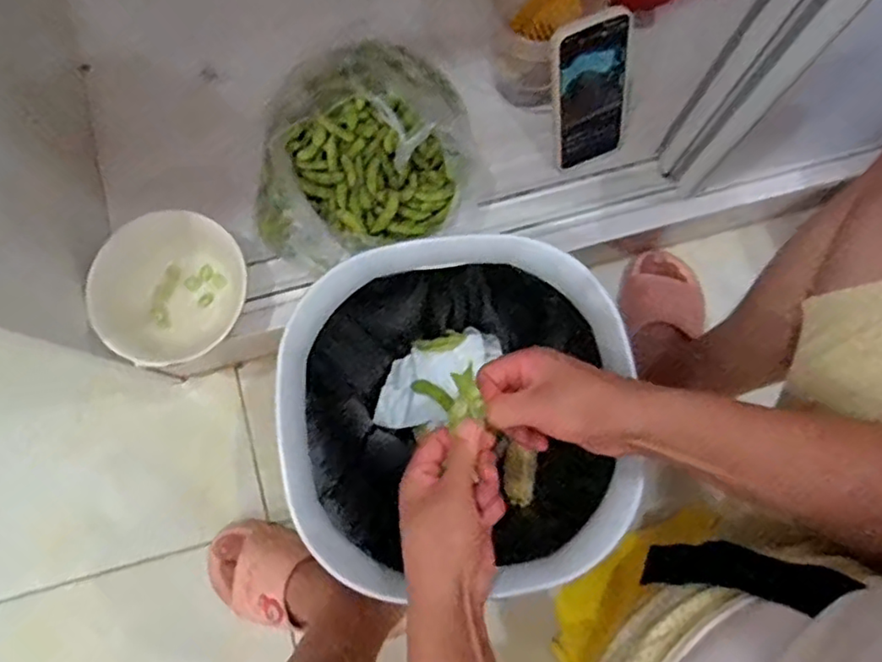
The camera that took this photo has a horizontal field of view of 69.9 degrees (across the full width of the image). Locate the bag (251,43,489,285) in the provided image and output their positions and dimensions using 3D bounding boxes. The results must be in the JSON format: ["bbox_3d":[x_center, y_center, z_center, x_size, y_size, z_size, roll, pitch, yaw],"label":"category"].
[{"bbox_3d":[-0.087,-0.199,0.648,0.255,0.100,0.230,-32,80,-5],"label":"bag"}]

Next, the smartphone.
[{"bbox_3d":[0.149,-0.236,0.624,0.076,0.158,0.013,-21,53,-3],"label":"smartphone"}]

